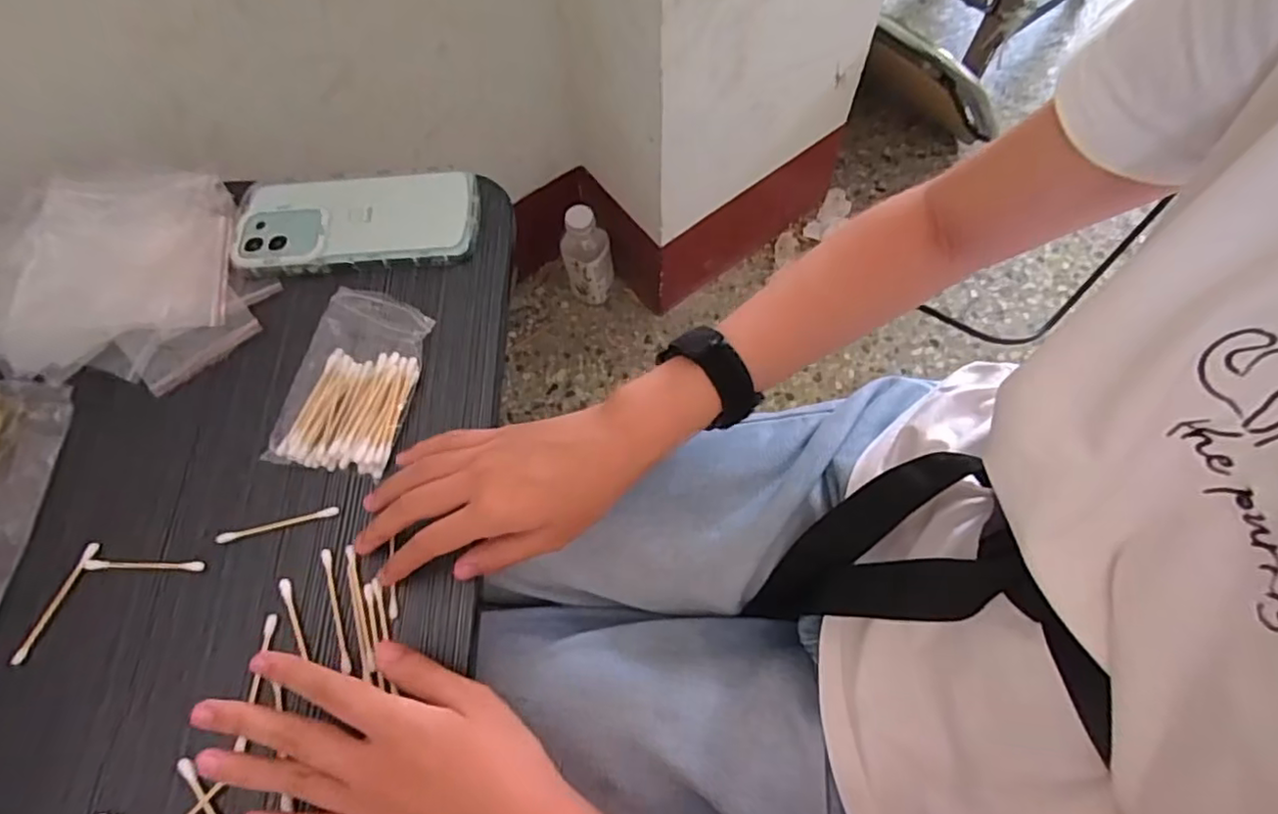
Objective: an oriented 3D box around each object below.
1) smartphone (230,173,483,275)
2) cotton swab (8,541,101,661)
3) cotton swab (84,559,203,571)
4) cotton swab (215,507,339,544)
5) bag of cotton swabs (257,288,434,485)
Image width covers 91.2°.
[{"bbox_3d":[-0.197,-0.129,0.437,0.166,0.015,0.074,-3,67,2],"label":"smartphone"},{"bbox_3d":[-0.325,0.109,0.349,0.007,0.004,0.068,20,70,11],"label":"cotton swab"},{"bbox_3d":[-0.282,0.090,0.357,0.067,0.004,0.006,0,67,3],"label":"cotton swab"},{"bbox_3d":[-0.210,0.068,0.363,0.070,0.004,0.006,-14,67,-3],"label":"cotton swab"},{"bbox_3d":[-0.176,-0.015,0.387,0.071,0.024,0.109,10,68,7],"label":"bag of cotton swabs"}]

